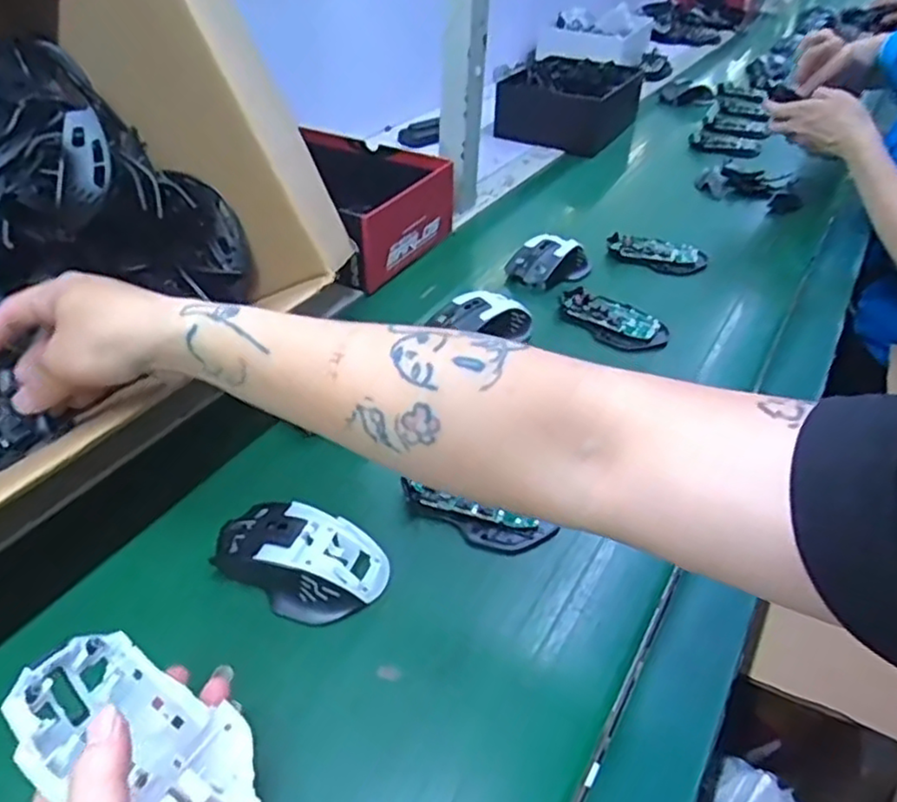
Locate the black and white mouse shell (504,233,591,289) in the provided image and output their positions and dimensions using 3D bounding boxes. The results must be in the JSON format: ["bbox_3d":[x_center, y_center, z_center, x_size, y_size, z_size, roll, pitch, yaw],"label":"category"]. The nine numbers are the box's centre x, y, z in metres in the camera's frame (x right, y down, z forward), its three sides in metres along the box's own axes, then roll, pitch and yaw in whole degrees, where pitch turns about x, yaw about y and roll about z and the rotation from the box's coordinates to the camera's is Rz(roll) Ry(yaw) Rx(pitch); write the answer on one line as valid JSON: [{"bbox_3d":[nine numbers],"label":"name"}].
[{"bbox_3d":[0.111,-0.162,0.761,0.070,0.033,0.085,30,47,24],"label":"black and white mouse shell"}]

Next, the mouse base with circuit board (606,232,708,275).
[{"bbox_3d":[0.249,-0.176,0.807,0.112,0.016,0.057,18,43,12],"label":"mouse base with circuit board"}]

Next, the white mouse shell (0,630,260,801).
[{"bbox_3d":[-0.136,0.156,0.298,0.115,0.028,0.063,37,30,-3],"label":"white mouse shell"}]

